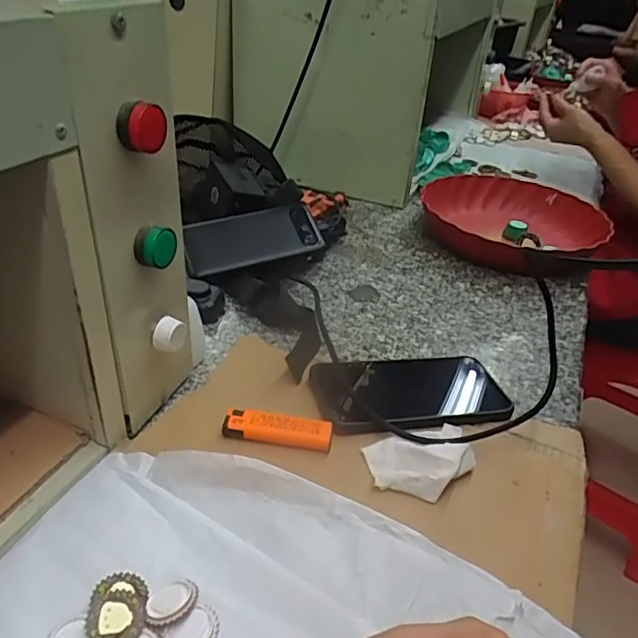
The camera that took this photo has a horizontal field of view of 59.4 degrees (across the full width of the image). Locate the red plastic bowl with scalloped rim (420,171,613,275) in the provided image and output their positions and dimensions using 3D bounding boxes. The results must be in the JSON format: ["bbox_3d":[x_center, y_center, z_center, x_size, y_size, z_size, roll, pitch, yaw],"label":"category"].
[{"bbox_3d":[0.262,-0.131,0.777,0.225,0.069,0.208,4,33,-2],"label":"red plastic bowl with scalloped rim"}]

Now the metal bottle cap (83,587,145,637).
[{"bbox_3d":[-0.106,0.155,0.290,0.028,0.011,0.030,4,33,-2],"label":"metal bottle cap"}]

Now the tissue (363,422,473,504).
[{"bbox_3d":[0.078,0.102,0.407,0.082,0.018,0.061,-6,35,-17],"label":"tissue"}]

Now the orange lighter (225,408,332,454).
[{"bbox_3d":[-0.031,0.084,0.422,0.080,0.019,0.022,6,33,2],"label":"orange lighter"}]

